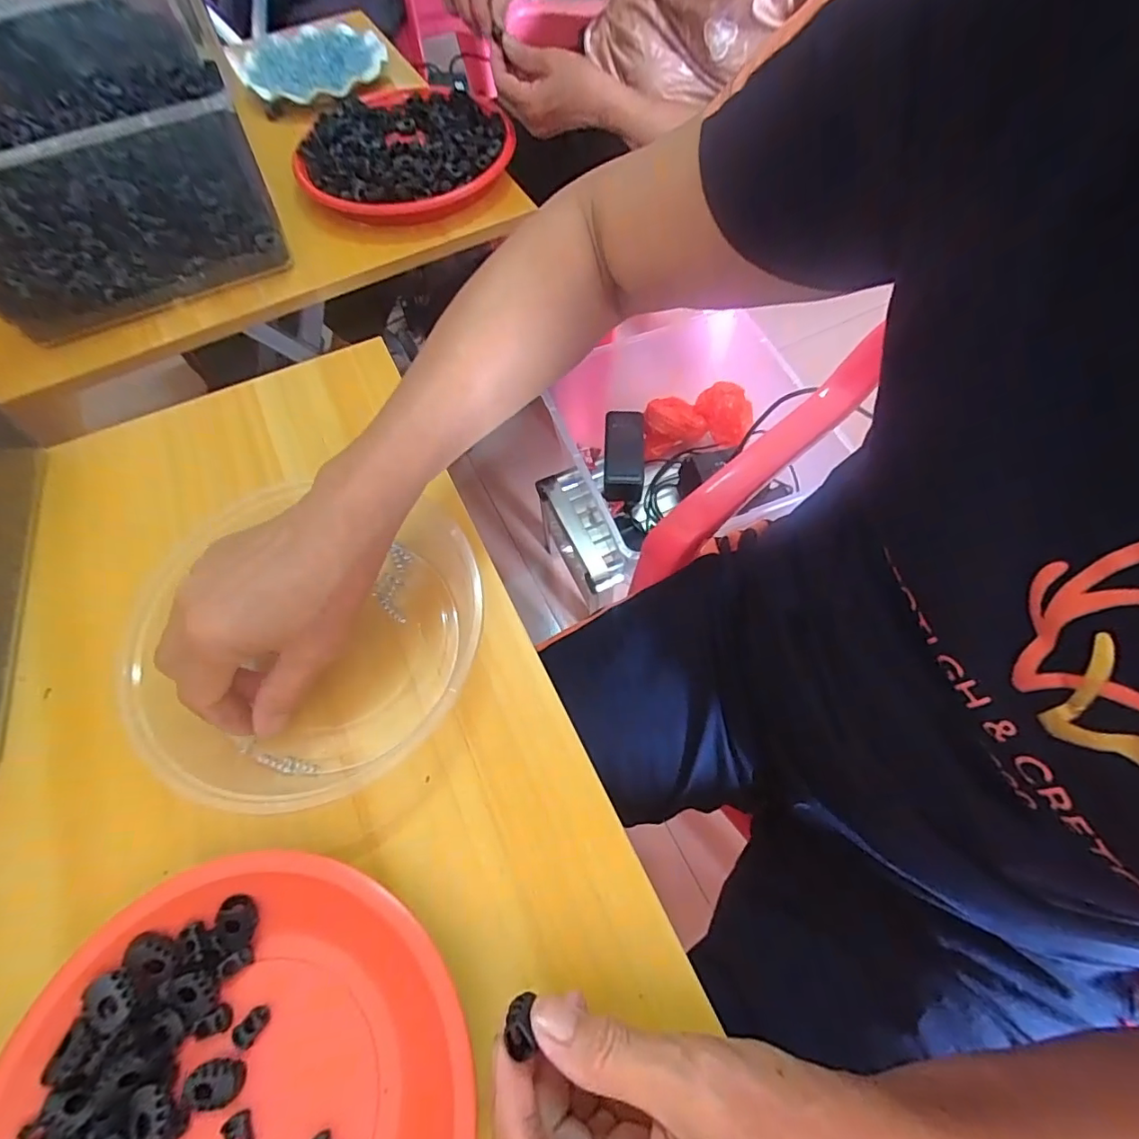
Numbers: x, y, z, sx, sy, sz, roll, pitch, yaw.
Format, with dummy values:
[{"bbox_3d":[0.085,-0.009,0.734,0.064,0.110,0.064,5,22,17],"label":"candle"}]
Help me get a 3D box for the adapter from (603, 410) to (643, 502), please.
[{"bbox_3d":[0.075,-0.160,0.741,0.053,0.027,0.137,3,63,3],"label":"adapter"}]

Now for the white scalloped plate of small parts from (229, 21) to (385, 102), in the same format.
[{"bbox_3d":[-0.357,-0.704,0.737,0.192,0.020,0.201,-1,63,1],"label":"white scalloped plate of small parts"}]

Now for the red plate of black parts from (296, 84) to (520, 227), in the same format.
[{"bbox_3d":[-0.179,-0.473,0.604,0.226,0.043,0.235,-1,63,1],"label":"red plate of black parts"}]

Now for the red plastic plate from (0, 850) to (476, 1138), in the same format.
[{"bbox_3d":[-0.137,0.226,0.216,0.179,0.035,0.186,-1,63,1],"label":"red plastic plate"}]

